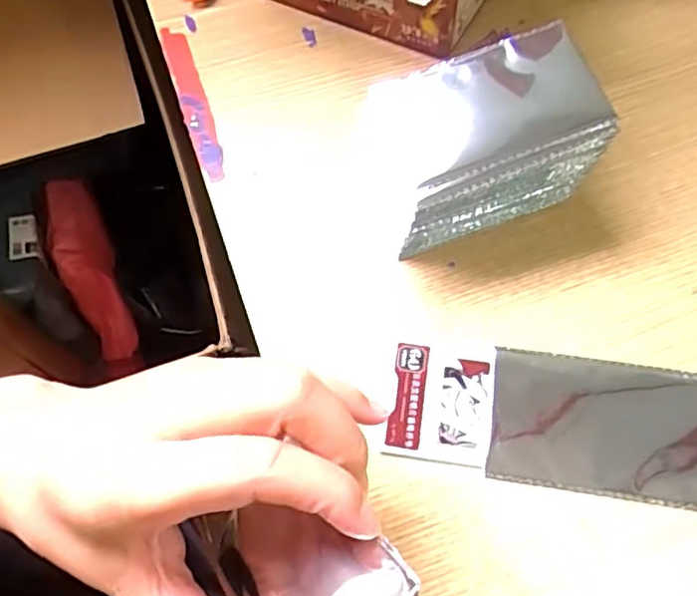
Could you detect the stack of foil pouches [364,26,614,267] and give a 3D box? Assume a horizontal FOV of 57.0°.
[{"bbox_3d":[0.076,-0.088,0.379,0.124,0.075,0.085,-13,65,-5],"label":"stack of foil pouches"}]

